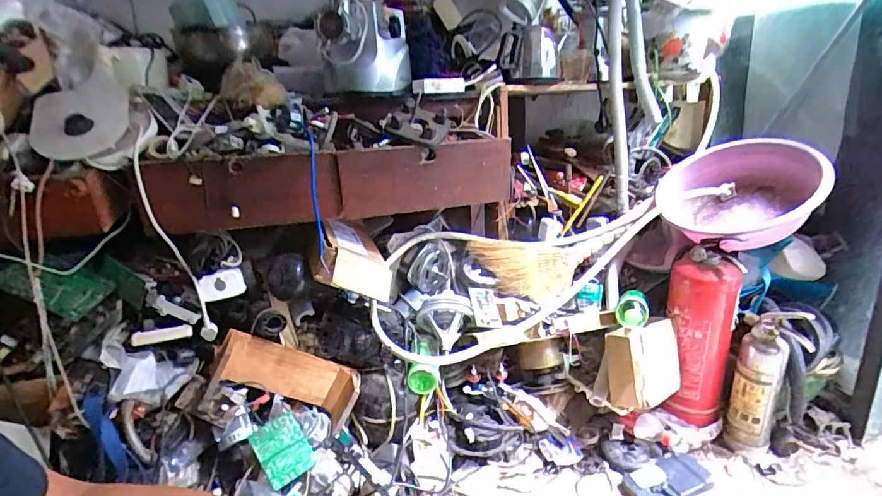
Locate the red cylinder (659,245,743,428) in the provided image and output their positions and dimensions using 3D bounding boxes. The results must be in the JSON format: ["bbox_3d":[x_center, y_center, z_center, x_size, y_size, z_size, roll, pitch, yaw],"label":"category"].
[{"bbox_3d":[0.592,0.209,1.132,0.129,0.387,0.106,-1,18,8],"label":"red cylinder"}]

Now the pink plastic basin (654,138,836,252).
[{"bbox_3d":[0.716,-0.123,1.163,0.344,0.156,0.361,-21,34,24],"label":"pink plastic basin"}]

